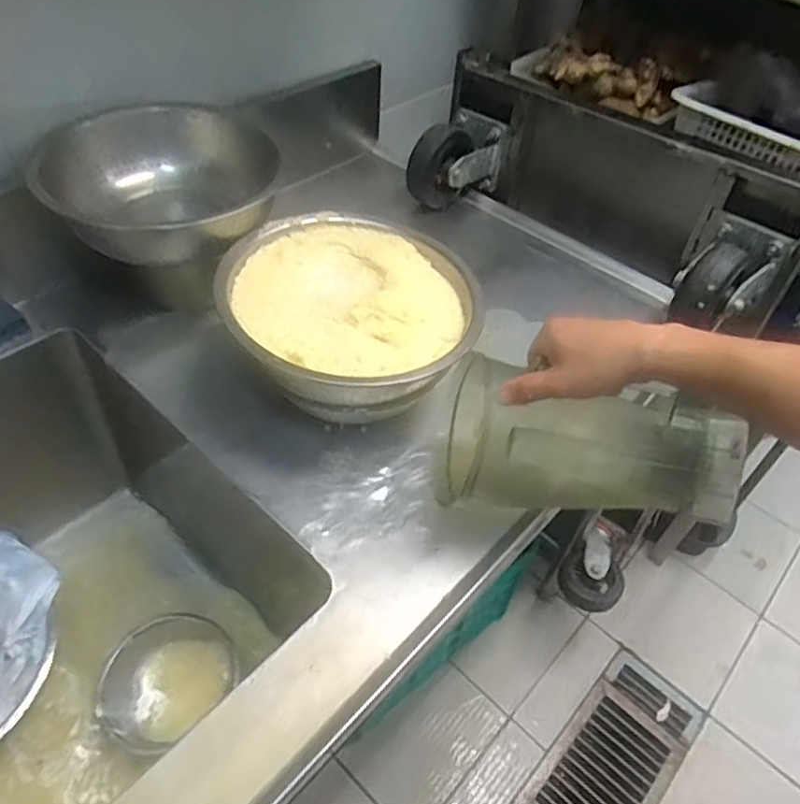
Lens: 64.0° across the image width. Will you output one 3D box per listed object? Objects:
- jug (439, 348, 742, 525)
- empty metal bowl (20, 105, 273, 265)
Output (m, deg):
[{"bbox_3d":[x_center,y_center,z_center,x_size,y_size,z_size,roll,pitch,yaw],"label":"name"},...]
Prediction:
[{"bbox_3d":[0.186,0.052,0.632,0.277,0.143,0.135,8,48,0],"label":"jug"},{"bbox_3d":[-0.262,-0.251,0.755,0.259,0.112,0.216,-8,50,-11],"label":"empty metal bowl"}]

